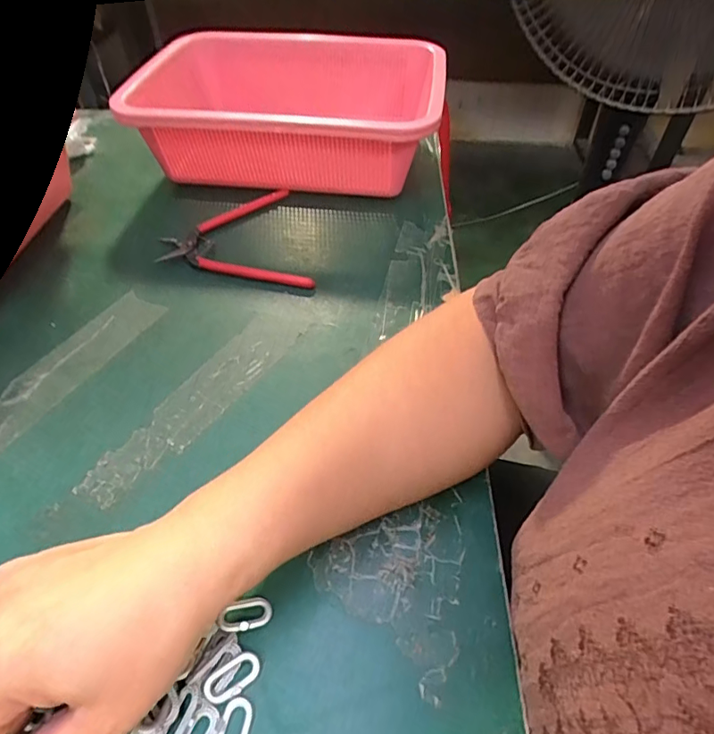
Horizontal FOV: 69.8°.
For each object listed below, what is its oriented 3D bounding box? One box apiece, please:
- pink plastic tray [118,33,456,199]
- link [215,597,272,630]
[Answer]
[{"bbox_3d":[-0.056,-0.257,0.521,0.276,0.100,0.204,9,50,8],"label":"pink plastic tray"},{"bbox_3d":[-0.055,0.124,0.256,0.026,0.004,0.014,-6,58,-26],"label":"link"}]

